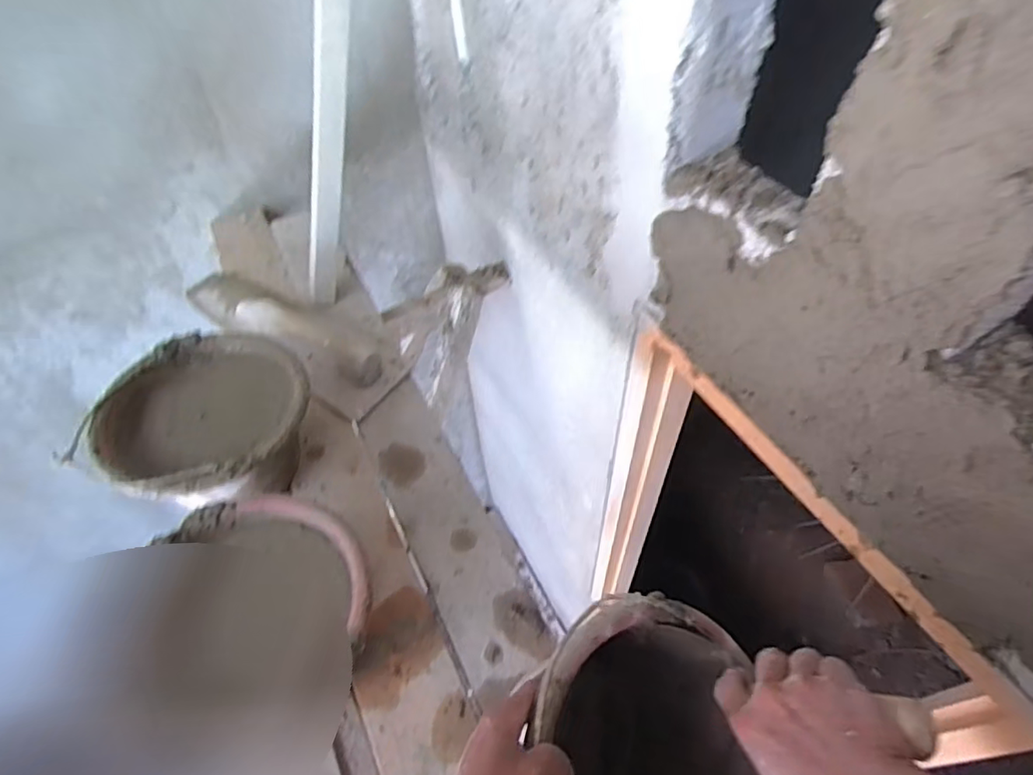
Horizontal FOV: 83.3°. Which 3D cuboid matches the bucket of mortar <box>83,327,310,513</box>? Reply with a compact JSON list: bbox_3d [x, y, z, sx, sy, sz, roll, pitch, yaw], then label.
[{"bbox_3d":[-0.418,0.067,0.819,0.259,0.171,0.259,-1,53,2],"label":"bucket of mortar"}]

